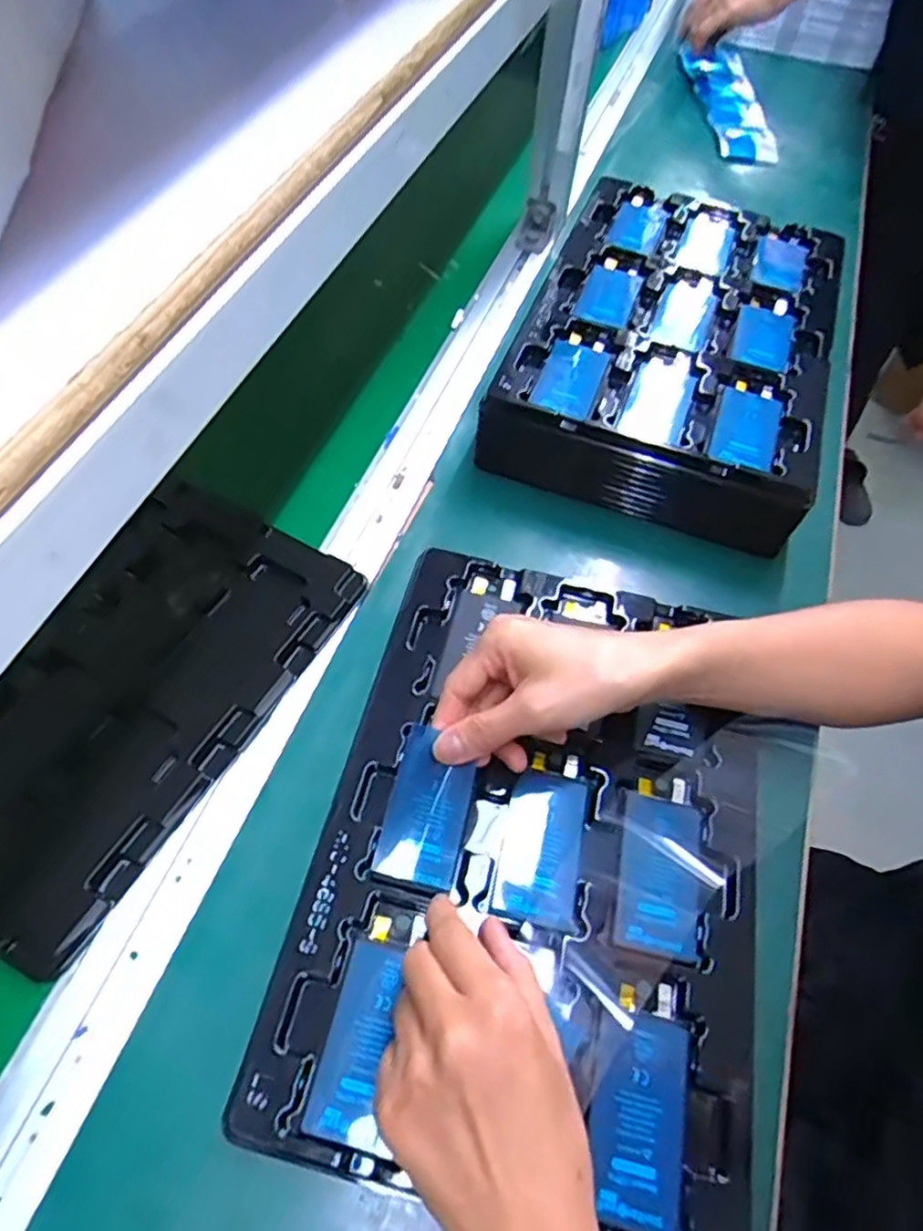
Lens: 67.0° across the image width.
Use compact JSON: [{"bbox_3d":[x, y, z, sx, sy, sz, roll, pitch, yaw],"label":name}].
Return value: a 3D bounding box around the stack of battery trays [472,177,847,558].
[{"bbox_3d":[0.179,-0.224,0.578,0.233,0.069,0.328,19,59,8],"label":"stack of battery trays"}]

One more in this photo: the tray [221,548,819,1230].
[{"bbox_3d":[0.056,0.112,0.374,0.246,0.030,0.330,13,58,5],"label":"tray"}]

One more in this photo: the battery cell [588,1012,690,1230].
[{"bbox_3d":[0.081,0.226,0.315,0.040,0.004,0.078,11,58,4],"label":"battery cell"}]

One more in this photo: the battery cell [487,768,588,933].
[{"bbox_3d":[0.044,0.126,0.383,0.043,0.006,0.082,14,58,5],"label":"battery cell"}]

